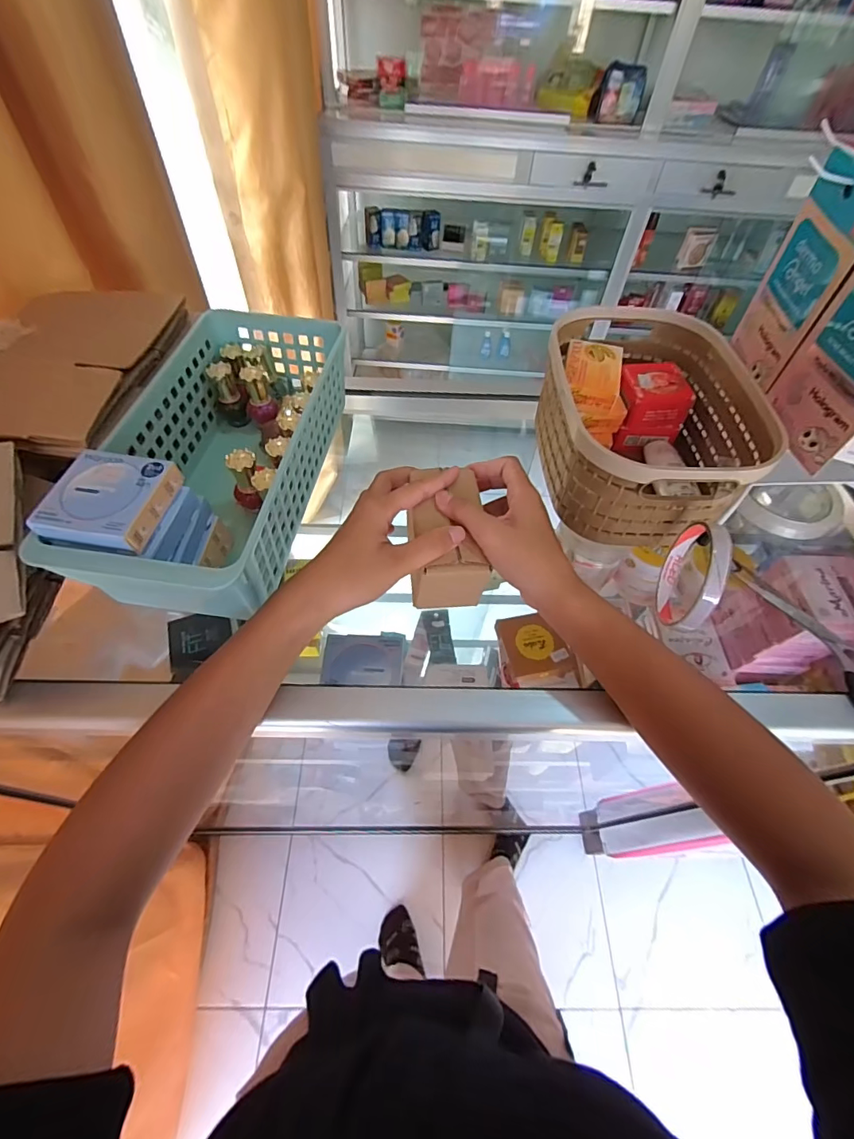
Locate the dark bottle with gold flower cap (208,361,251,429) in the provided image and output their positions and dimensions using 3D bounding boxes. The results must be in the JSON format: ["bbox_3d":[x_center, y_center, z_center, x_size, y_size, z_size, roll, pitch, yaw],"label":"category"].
[{"bbox_3d":[-0.198,-0.173,0.451,0.027,0.062,0.026,-23,60,-17],"label":"dark bottle with gold flower cap"}]

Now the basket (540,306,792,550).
[{"bbox_3d":[0.191,-0.130,0.412,0.154,0.090,0.216,0,55,-3],"label":"basket"}]

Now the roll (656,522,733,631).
[{"bbox_3d":[0.193,0.003,0.332,0.011,0.088,0.088,15,56,7],"label":"roll"}]

